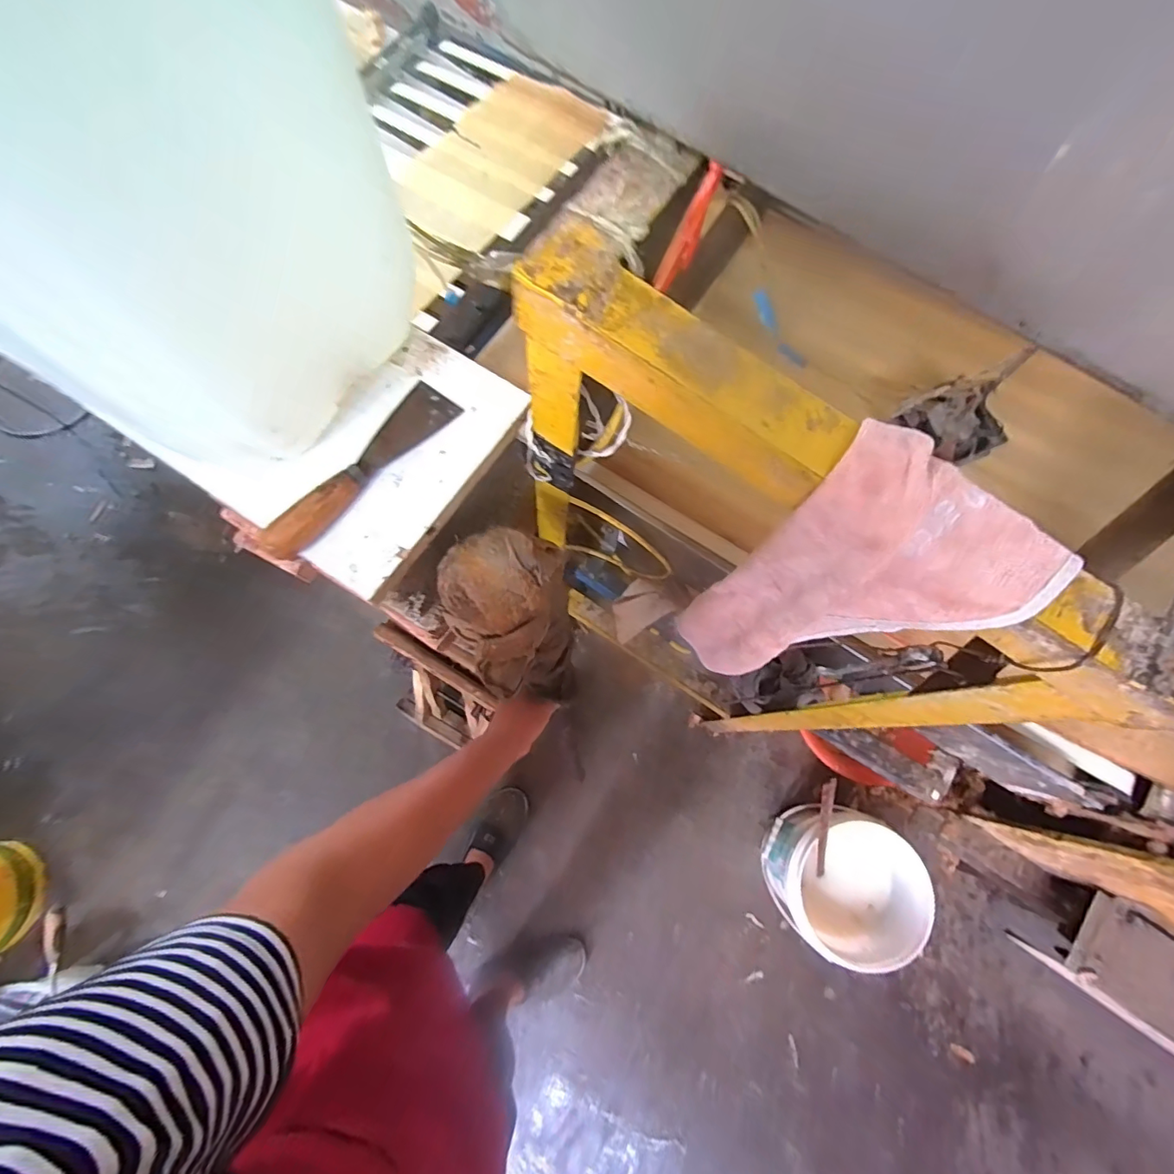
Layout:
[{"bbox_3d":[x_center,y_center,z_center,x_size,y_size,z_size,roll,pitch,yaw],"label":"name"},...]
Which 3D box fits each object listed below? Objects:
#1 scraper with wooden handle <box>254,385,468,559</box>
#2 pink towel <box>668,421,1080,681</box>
[{"bbox_3d":[-0.166,-0.090,0.373,0.043,0.035,0.171,33,77,7],"label":"scraper with wooden handle"},{"bbox_3d":[0.167,0.018,0.398,0.127,0.328,0.088,41,78,9],"label":"pink towel"}]

